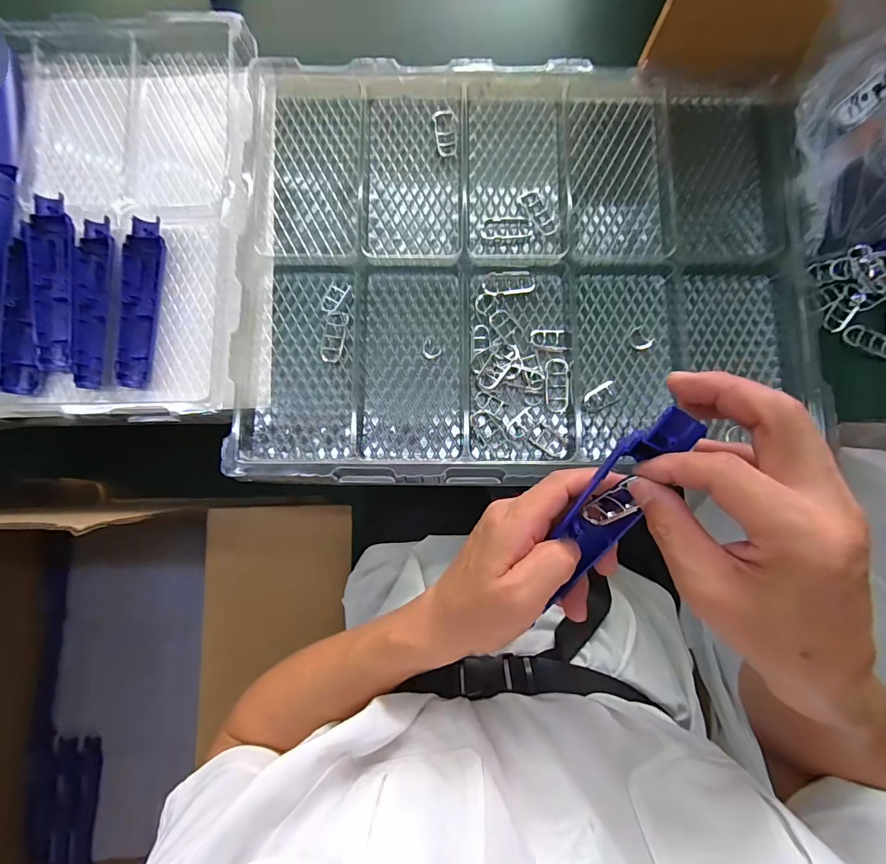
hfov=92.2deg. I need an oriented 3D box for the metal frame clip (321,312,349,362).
[{"bbox_3d":[-0.107,-0.094,0.422,0.021,0.004,0.051,9,82,1],"label":"metal frame clip"}]

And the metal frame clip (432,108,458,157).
[{"bbox_3d":[0.003,-0.317,0.452,0.025,0.008,0.049,-3,82,-1],"label":"metal frame clip"}]

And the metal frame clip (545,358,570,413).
[{"bbox_3d":[0.111,-0.045,0.415,0.023,0.009,0.052,0,92,10],"label":"metal frame clip"}]

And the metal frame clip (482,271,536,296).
[{"bbox_3d":[0.067,-0.151,0.430,0.052,0.008,0.026,-10,82,-2],"label":"metal frame clip"}]

